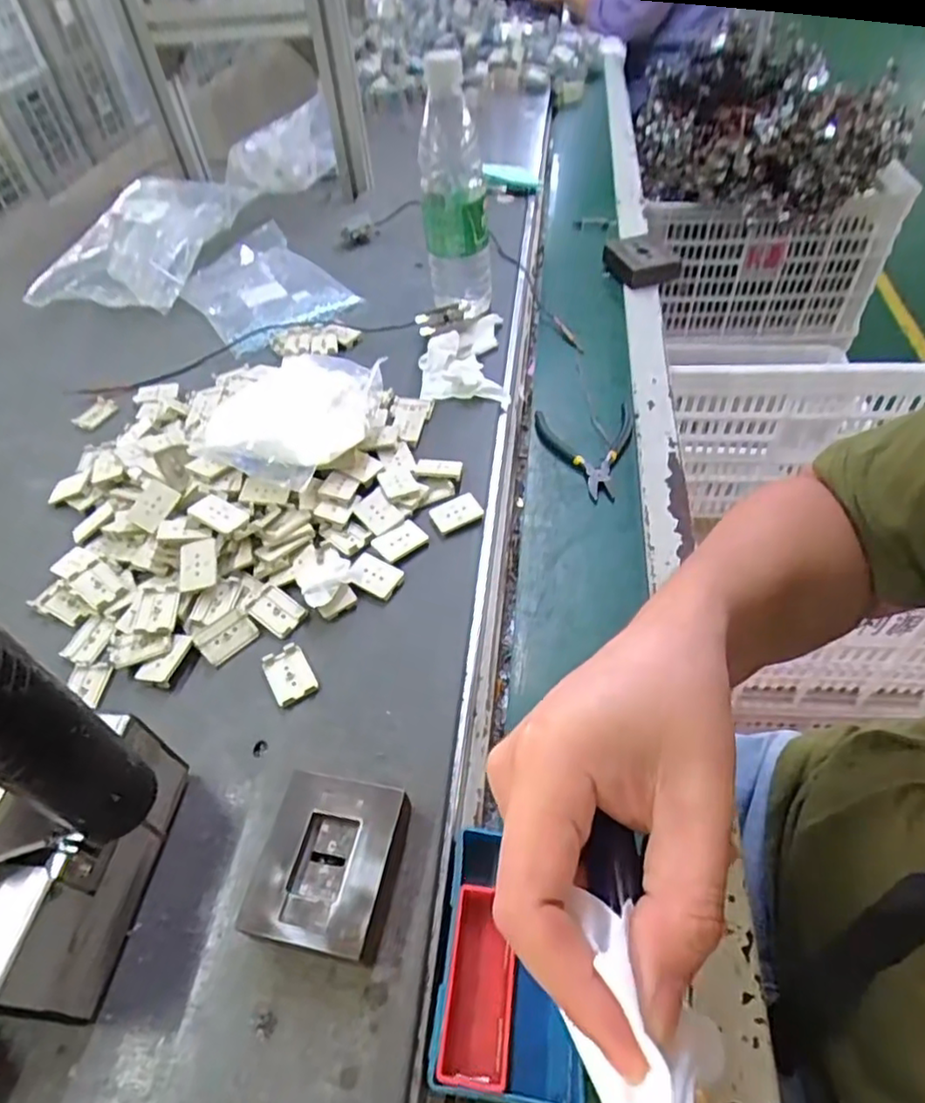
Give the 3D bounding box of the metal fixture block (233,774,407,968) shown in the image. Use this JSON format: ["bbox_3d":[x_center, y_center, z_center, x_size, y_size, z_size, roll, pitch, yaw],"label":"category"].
[{"bbox_3d":[-0.069,0.163,0.336,0.069,0.028,0.080,8,50,11],"label":"metal fixture block"}]

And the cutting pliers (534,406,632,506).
[{"bbox_3d":[0.119,-0.092,0.589,0.090,0.011,0.116,-5,49,0],"label":"cutting pliers"}]

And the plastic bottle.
[{"bbox_3d":[-0.008,-0.329,0.599,0.061,0.223,0.060,-4,49,1],"label":"plastic bottle"}]

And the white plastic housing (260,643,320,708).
[{"bbox_3d":[-0.115,0.081,0.424,0.028,0.005,0.041,-26,52,-17],"label":"white plastic housing"}]

